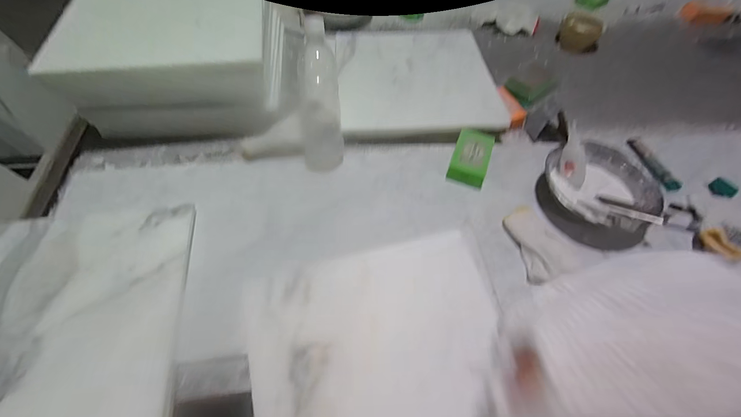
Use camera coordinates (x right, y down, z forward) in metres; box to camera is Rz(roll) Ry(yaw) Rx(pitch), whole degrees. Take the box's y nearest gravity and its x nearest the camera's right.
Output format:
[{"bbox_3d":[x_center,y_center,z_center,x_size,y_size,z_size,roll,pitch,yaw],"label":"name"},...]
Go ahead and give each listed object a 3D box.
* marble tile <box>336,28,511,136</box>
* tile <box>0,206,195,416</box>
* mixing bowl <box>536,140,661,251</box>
[{"bbox_3d":[0.087,-0.260,0.654,0.298,0.026,0.302,-3,58,-5],"label":"marble tile"},{"bbox_3d":[-0.375,0.138,0.371,0.300,0.016,0.298,-7,56,-9],"label":"tile"},{"bbox_3d":[0.349,-0.022,0.505,0.149,0.052,0.157,2,55,-3],"label":"mixing bowl"}]

